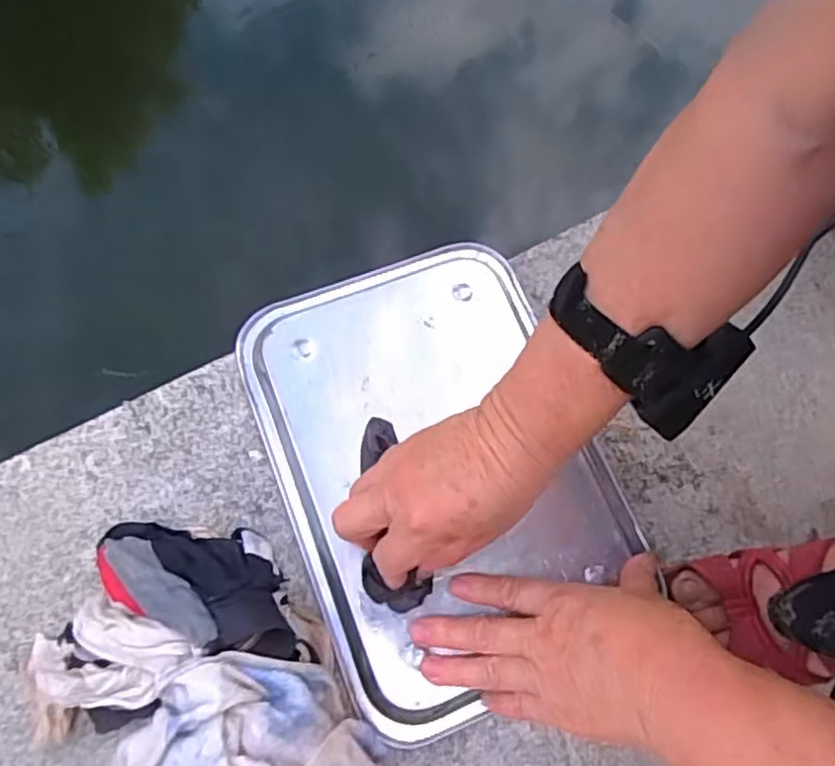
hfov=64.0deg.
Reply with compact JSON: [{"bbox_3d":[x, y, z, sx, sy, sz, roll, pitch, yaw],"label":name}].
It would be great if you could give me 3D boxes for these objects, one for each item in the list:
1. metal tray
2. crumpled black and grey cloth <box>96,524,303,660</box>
[{"bbox_3d":[0.014,0.052,0.460,0.215,0.033,0.309,-21,73,-7],"label":"metal tray"},{"bbox_3d":[-0.134,0.125,0.413,0.123,0.058,0.069,4,72,1],"label":"crumpled black and grey cloth"}]

